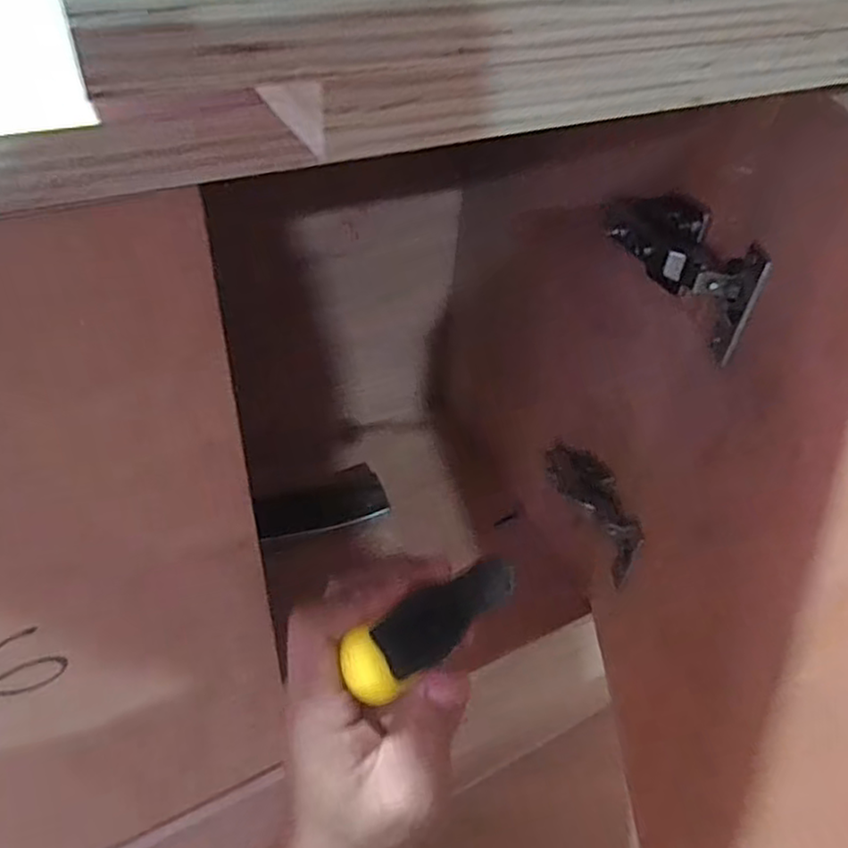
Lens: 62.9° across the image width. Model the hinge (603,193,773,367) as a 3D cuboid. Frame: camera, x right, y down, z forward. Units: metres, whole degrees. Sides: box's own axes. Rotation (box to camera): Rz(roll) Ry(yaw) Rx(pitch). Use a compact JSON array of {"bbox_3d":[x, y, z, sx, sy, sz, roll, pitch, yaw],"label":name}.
[{"bbox_3d":[0.139,-0.091,0.379,0.026,0.051,0.114,-12,46,-17],"label":"hinge"}]

